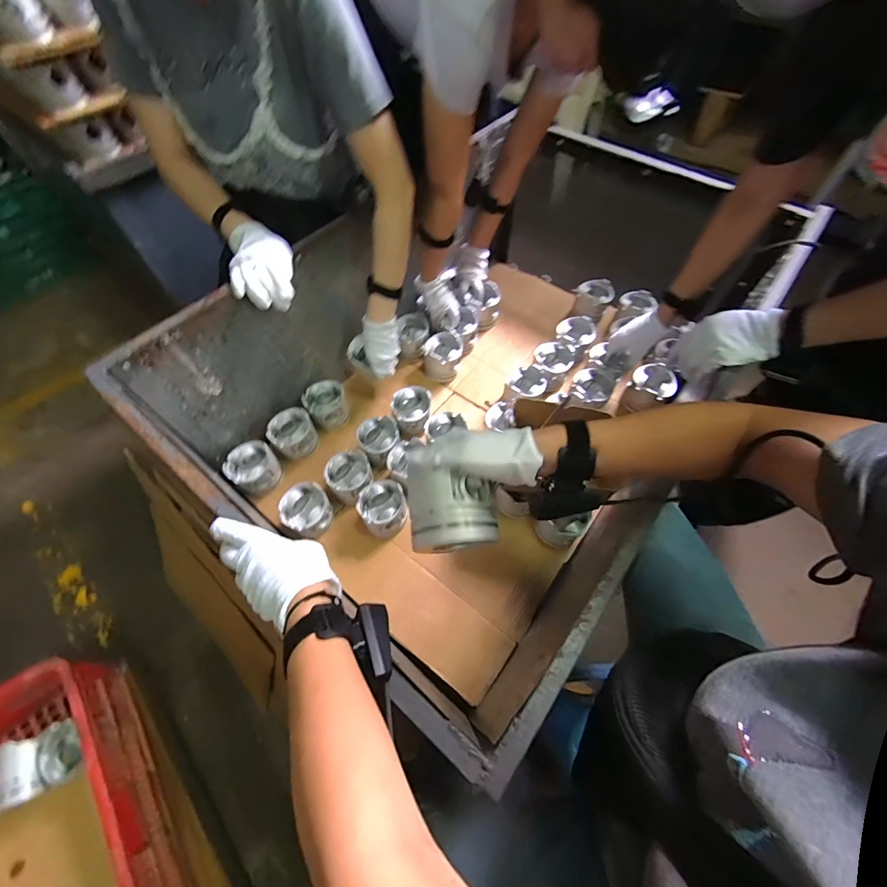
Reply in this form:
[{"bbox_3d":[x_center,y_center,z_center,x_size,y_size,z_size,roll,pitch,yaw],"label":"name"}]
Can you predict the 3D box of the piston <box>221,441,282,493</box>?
[{"bbox_3d":[-0.407,0.051,0.851,0.095,0.065,0.089,-37,66,-18],"label":"piston"}]

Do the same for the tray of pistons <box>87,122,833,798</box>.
[{"bbox_3d":[0.069,-0.159,0.827,0.751,0.388,1.001,33,66,18],"label":"tray of pistons"}]

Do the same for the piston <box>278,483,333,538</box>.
[{"bbox_3d":[-0.276,0.142,0.816,0.090,0.097,0.086,0,60,1],"label":"piston"}]

